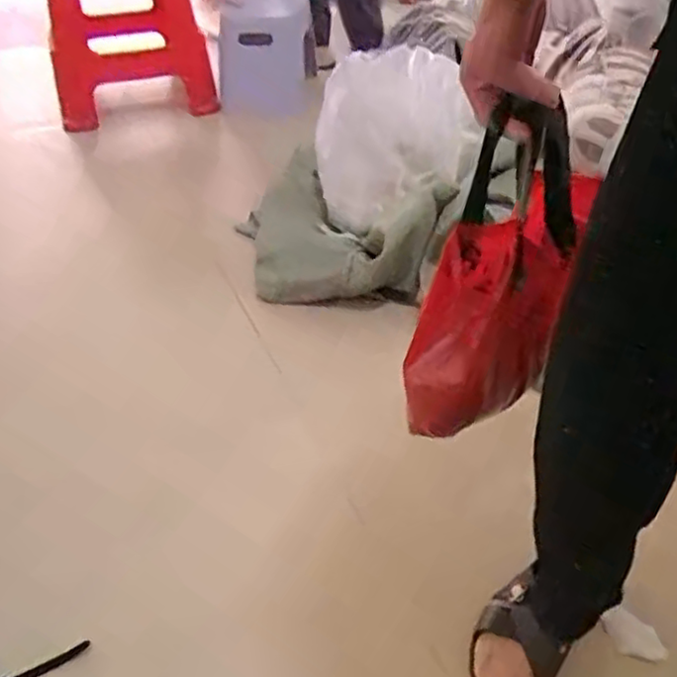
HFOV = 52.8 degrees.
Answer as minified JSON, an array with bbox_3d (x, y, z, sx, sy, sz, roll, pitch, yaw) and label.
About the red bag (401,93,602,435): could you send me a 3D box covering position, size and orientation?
[{"bbox_3d":[0.153,-0.053,0.647,0.126,0.315,0.071,-9,37,-33],"label":"red bag"}]

